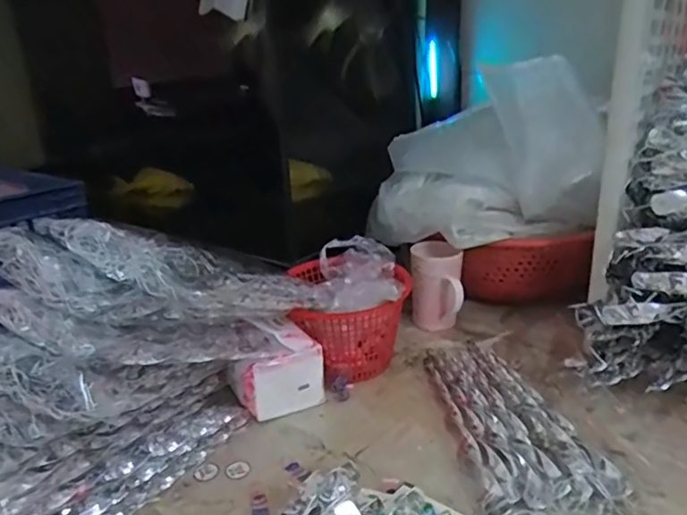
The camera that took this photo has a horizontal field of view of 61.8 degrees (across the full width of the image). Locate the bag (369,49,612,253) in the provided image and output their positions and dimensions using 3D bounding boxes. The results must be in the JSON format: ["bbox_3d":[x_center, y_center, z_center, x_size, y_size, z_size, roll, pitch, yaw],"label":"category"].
[{"bbox_3d":[0.221,-0.178,0.966,0.349,0.220,0.321,-1,22,5],"label":"bag"}]

